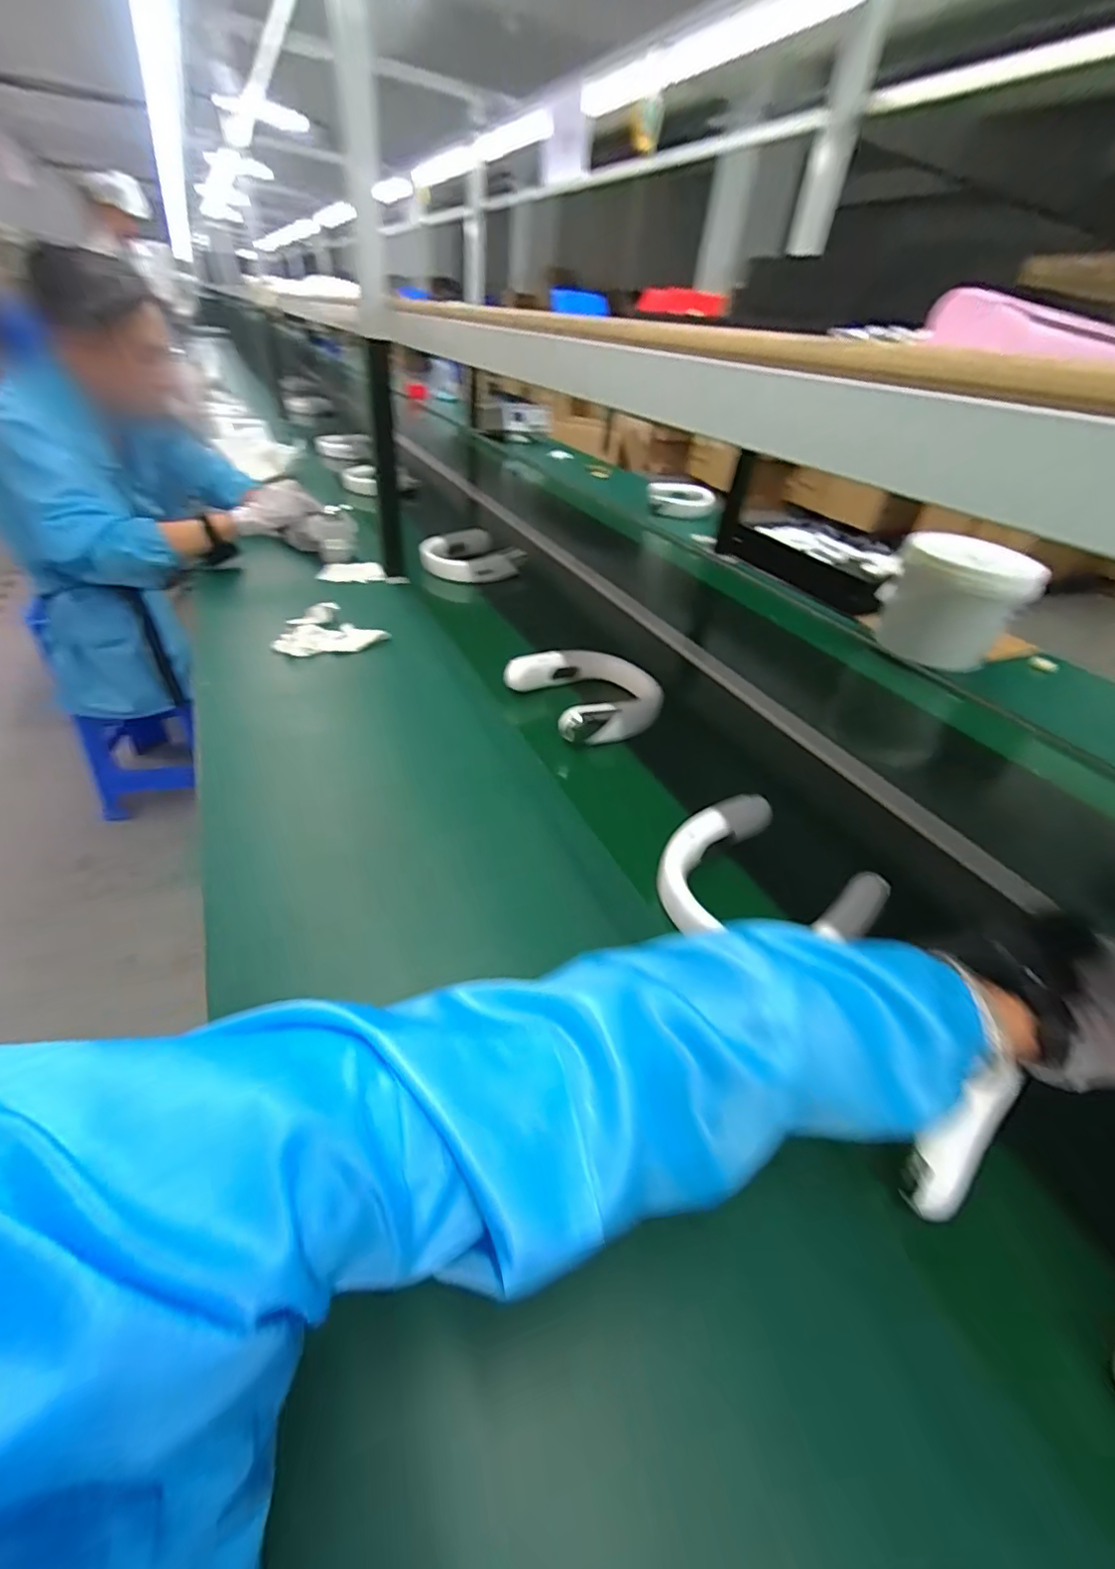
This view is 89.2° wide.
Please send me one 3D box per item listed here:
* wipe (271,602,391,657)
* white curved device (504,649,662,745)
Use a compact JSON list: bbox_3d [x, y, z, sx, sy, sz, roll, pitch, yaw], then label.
[{"bbox_3d":[-0.371,-0.262,0.949,0.162,0.026,0.148,2,43,-12],"label":"wipe"},{"bbox_3d":[0.049,-0.144,0.844,0.198,0.044,0.193,-21,52,-32],"label":"white curved device"}]

